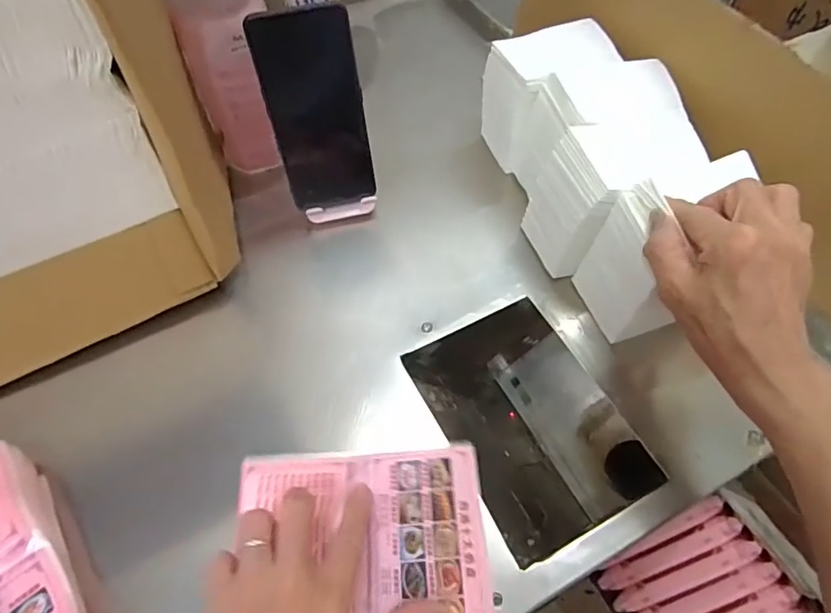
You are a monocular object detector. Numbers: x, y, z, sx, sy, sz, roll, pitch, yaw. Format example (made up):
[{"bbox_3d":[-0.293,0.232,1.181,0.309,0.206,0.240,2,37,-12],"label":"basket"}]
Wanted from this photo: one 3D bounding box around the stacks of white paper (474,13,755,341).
[{"bbox_3d":[0.161,-0.121,0.431,0.124,0.106,0.265,-11,58,-8],"label":"stacks of white paper"}]

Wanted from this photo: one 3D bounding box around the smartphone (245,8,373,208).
[{"bbox_3d":[-0.080,-0.158,0.420,0.076,0.165,0.006,-16,46,-10],"label":"smartphone"}]

